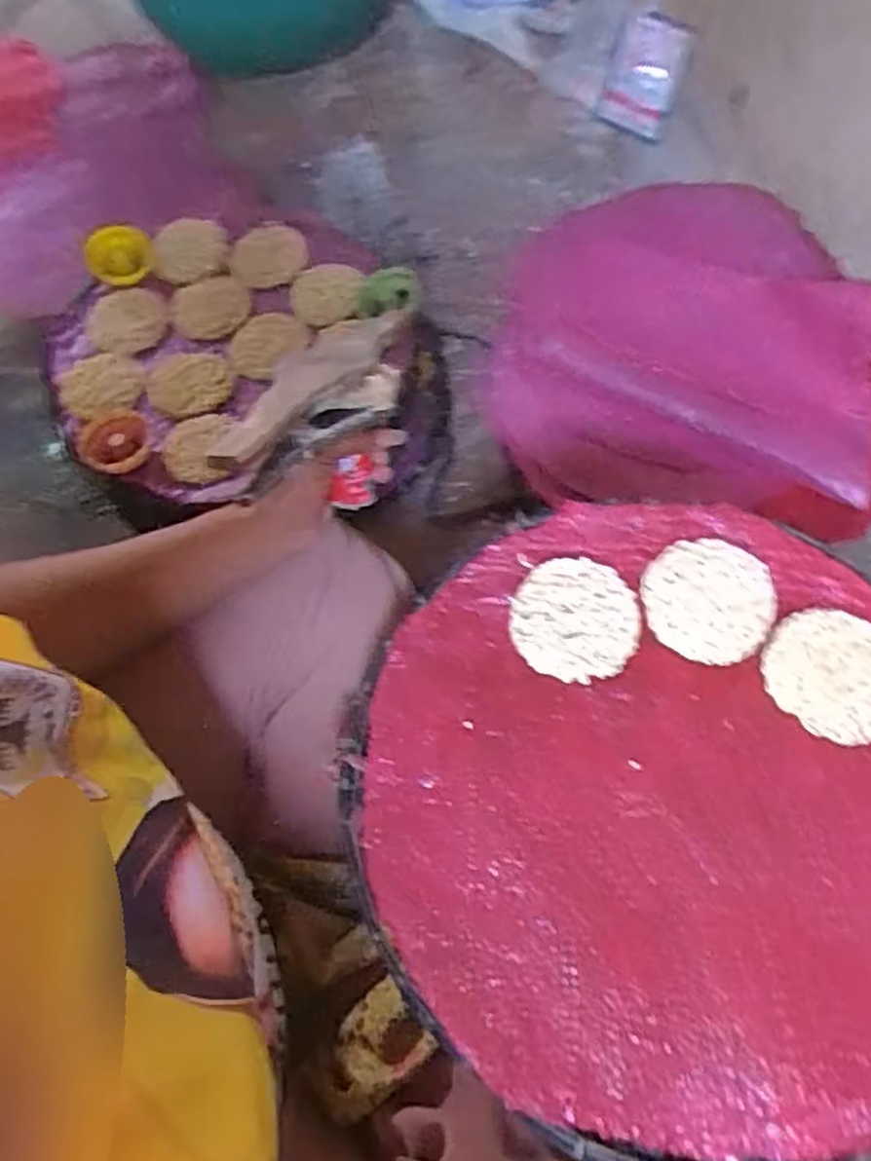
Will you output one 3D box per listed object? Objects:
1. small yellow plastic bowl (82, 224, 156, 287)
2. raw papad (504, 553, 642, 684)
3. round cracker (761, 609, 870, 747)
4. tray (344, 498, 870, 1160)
[{"bbox_3d":[-0.313,-0.321,0.777,0.065,0.020,0.065,0,83,3],"label":"small yellow plastic bowl"},{"bbox_3d":[0.086,0.022,0.478,0.075,0.008,0.077,-1,62,2],"label":"raw papad"},{"bbox_3d":[0.233,0.053,0.450,0.077,0.007,0.073,-1,62,2],"label":"round cracker"},{"bbox_3d":[0.130,0.113,0.427,0.343,0.020,0.343,-1,62,2],"label":"tray"}]

